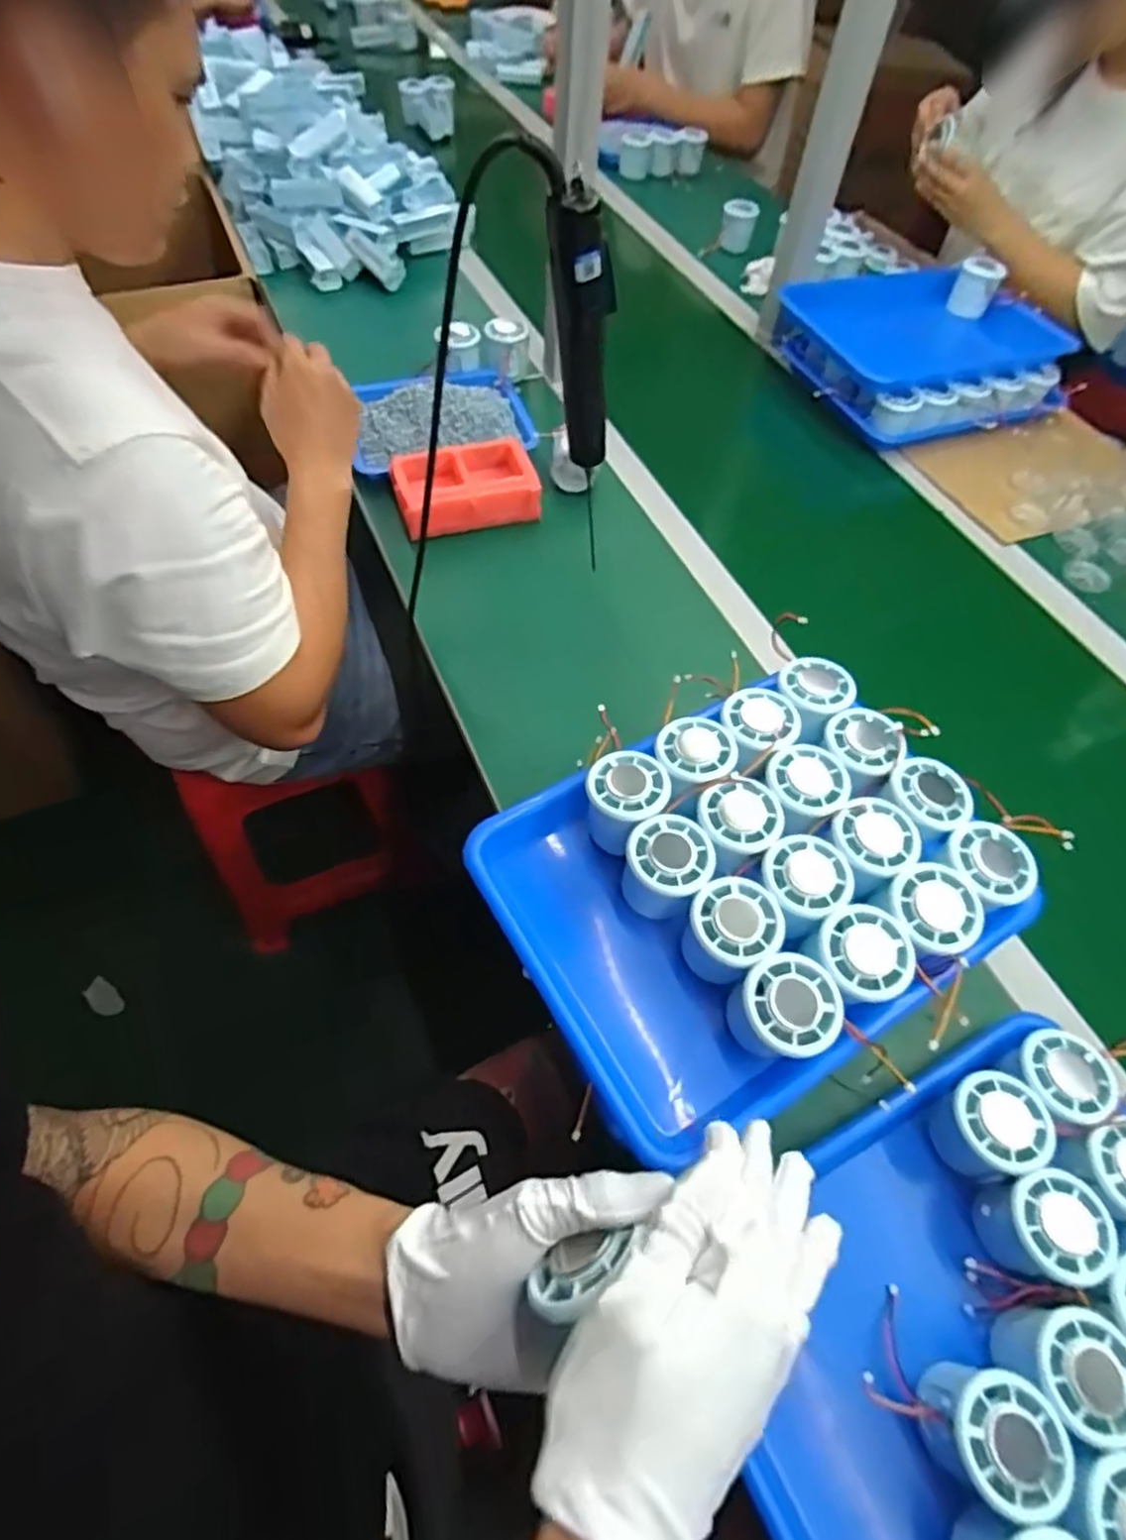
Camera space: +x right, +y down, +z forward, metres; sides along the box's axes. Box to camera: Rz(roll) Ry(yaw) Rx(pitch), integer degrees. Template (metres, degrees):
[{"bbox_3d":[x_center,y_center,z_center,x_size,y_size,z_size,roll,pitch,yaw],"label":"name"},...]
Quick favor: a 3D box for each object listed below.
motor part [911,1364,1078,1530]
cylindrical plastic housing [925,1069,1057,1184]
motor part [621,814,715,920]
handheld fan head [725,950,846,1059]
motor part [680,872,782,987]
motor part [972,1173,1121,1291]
[{"bbox_3d":[0.226,0.355,0.386,0.054,0.065,0.054,2,60,-3],"label":"motor part"},{"bbox_3d":[0.271,0.231,0.464,0.057,0.059,0.059,-6,61,-8],"label":"cylindrical plastic housing"},{"bbox_3d":[0.069,0.067,0.490,0.052,0.058,0.055,2,60,-3],"label":"motor part"},{"bbox_3d":[0.133,0.150,0.442,0.054,0.064,0.054,-14,62,-12],"label":"handheld fan head"},{"bbox_3d":[0.109,0.107,0.469,0.054,0.062,0.052,2,60,-3],"label":"motor part"},{"bbox_3d":[0.288,0.277,0.434,0.058,0.053,0.053,2,60,-3],"label":"motor part"}]

